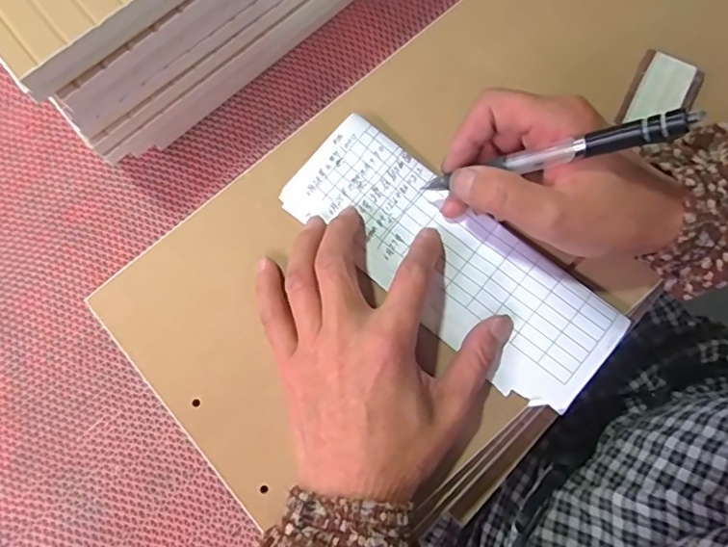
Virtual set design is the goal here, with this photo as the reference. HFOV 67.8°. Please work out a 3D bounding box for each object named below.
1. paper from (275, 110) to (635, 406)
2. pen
[{"bbox_3d":[0.050,-0.009,0.325,0.206,0.015,0.074,39,80,8],"label":"paper"},{"bbox_3d":[0.088,-0.059,0.275,0.143,0.014,0.010,-8,74,42],"label":"pen"}]

